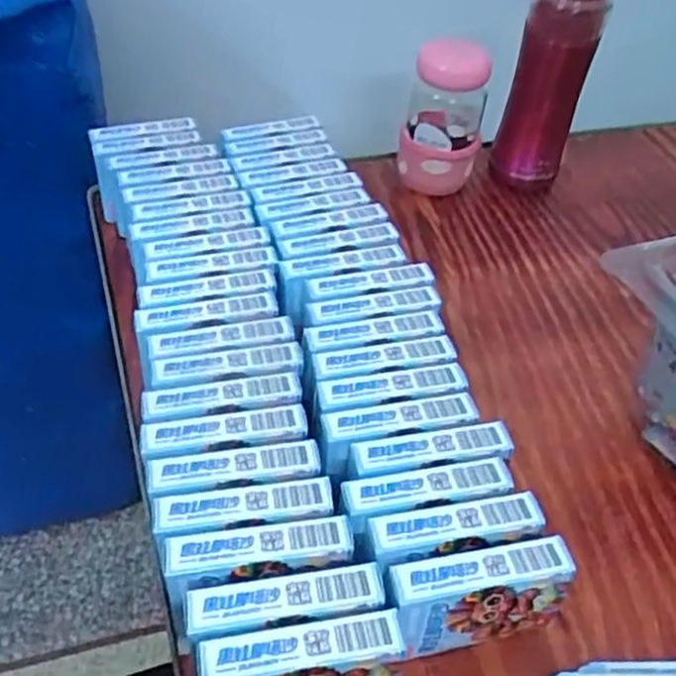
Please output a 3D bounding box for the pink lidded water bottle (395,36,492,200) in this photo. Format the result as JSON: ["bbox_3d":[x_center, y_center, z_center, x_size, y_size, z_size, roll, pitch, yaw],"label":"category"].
[{"bbox_3d":[0.099,-0.207,0.669,0.069,0.138,0.066,12,44,6],"label":"pink lidded water bottle"}]

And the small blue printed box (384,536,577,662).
[{"bbox_3d":[0.067,0.138,0.370,0.094,0.068,0.026,-6,45,-12],"label":"small blue printed box"}]

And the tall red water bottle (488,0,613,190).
[{"bbox_3d":[0.189,-0.221,0.659,0.064,0.185,0.053,12,44,6],"label":"tall red water bottle"}]

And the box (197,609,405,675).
[{"bbox_3d":[-0.018,0.162,0.340,0.090,0.067,0.024,-4,45,-11],"label":"box"}]

